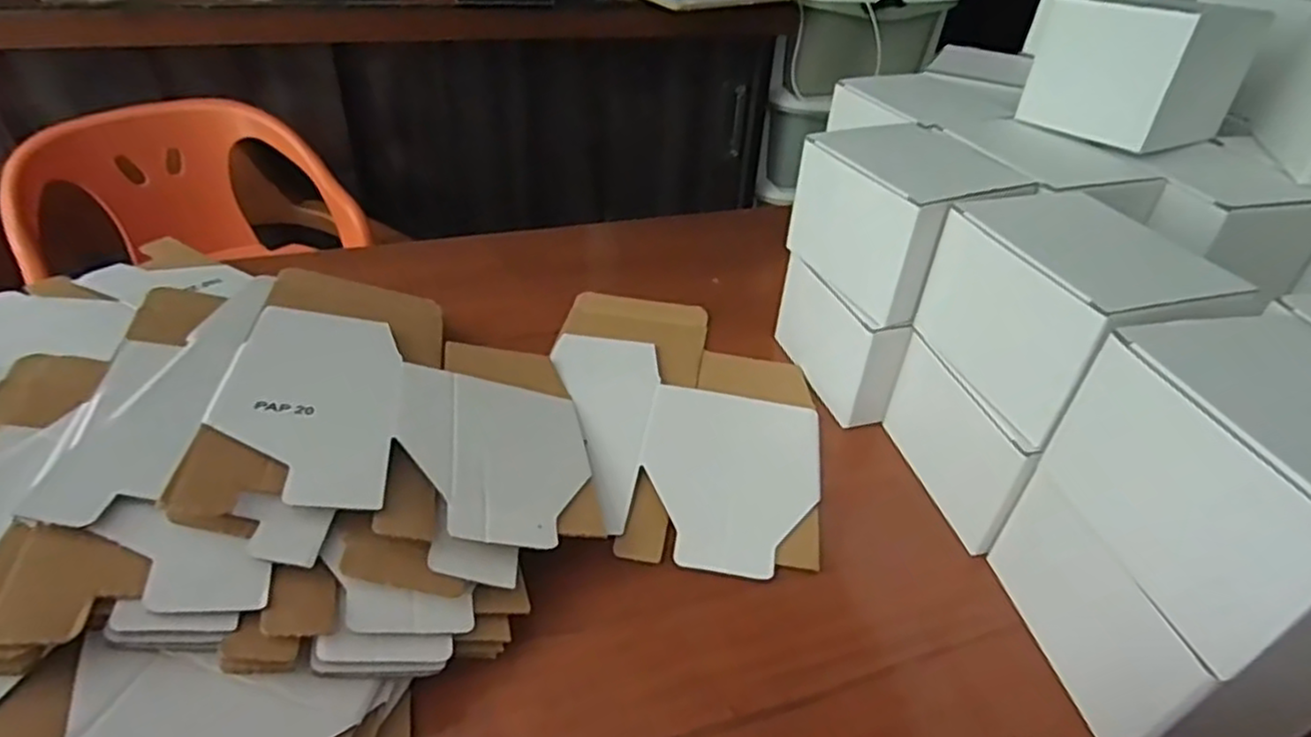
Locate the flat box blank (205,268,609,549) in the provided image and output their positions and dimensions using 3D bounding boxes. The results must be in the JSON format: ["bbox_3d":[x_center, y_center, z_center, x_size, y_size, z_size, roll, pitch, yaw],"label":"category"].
[{"bbox_3d":[-0.141,0.012,0.424,0.193,0.009,0.242,12,26,-23],"label":"flat box blank"}]

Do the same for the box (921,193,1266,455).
[{"bbox_3d":[0.221,-0.035,0.376,0.093,0.094,0.140,-6,39,-12],"label":"box"}]

